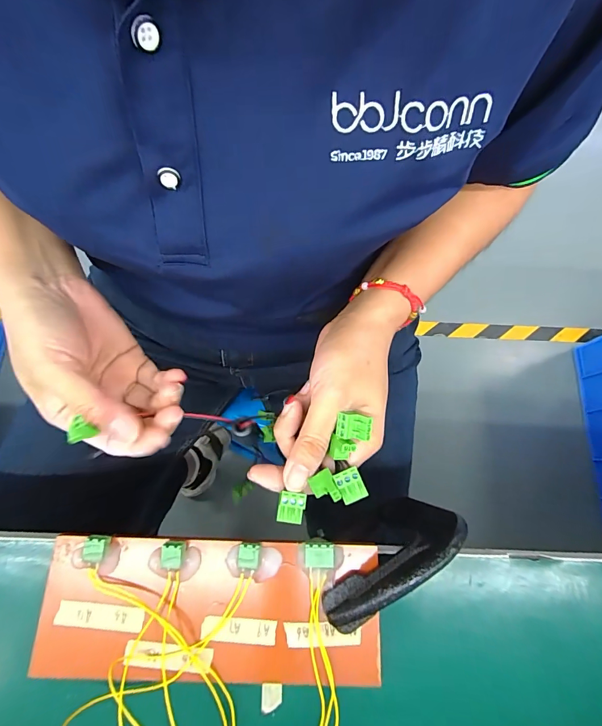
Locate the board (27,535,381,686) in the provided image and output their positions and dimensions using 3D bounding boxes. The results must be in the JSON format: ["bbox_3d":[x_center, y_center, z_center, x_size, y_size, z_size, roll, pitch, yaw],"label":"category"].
[{"bbox_3d":[-0.053,0.143,0.213,0.193,0.016,0.071,2,74,-1],"label":"board"}]

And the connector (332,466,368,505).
[{"bbox_3d":[0.030,0.075,0.223,0.016,0.008,0.020,-25,76,-8],"label":"connector"}]

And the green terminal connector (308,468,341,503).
[{"bbox_3d":[0.014,0.077,0.225,0.015,0.010,0.019,-26,77,-8],"label":"green terminal connector"}]

